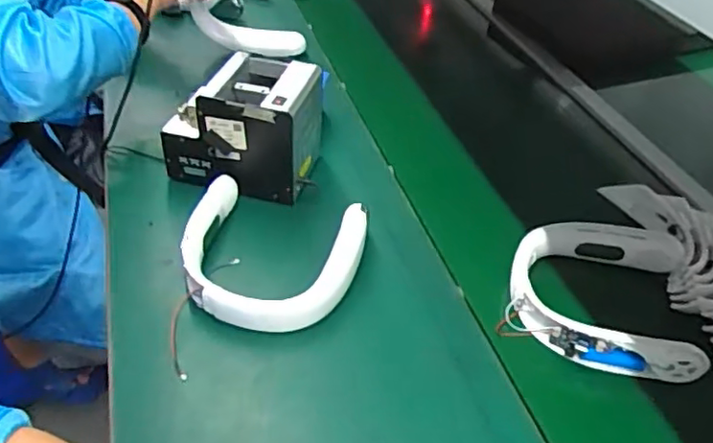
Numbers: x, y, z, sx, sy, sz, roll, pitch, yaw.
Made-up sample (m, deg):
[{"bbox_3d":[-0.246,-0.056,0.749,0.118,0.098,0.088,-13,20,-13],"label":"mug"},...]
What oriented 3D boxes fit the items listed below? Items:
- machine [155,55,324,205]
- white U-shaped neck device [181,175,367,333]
[{"bbox_3d":[-0.145,-0.125,0.825,0.177,0.149,0.131,17,44,12],"label":"machine"},{"bbox_3d":[-0.100,0.039,0.719,0.200,0.058,0.183,3,43,-3],"label":"white U-shaped neck device"}]

